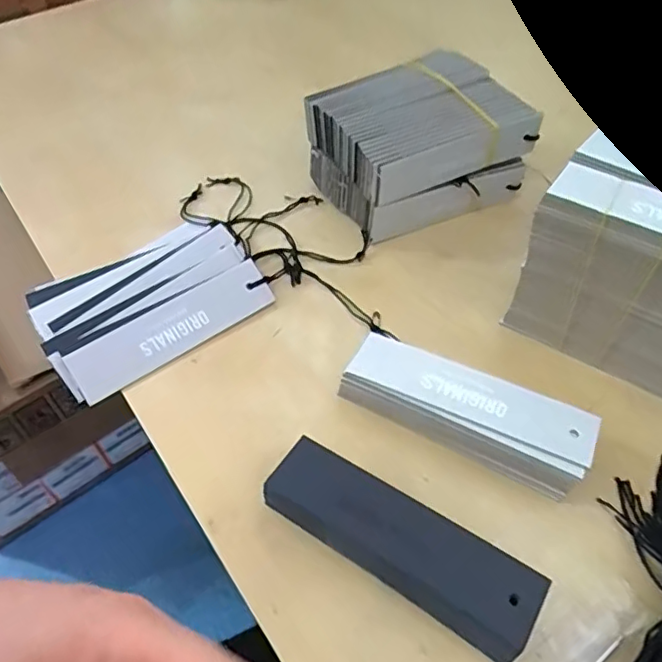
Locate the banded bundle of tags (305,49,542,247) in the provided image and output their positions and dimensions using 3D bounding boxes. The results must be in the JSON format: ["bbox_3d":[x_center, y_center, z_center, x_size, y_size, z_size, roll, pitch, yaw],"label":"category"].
[{"bbox_3d":[0.065,-0.133,0.419,0.130,0.073,0.106,-26,54,-19],"label":"banded bundle of tags"}]

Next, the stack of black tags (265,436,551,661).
[{"bbox_3d":[0.030,0.095,0.262,0.126,0.022,0.036,26,55,21],"label":"stack of black tags"}]

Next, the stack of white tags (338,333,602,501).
[{"bbox_3d":[0.071,0.040,0.305,0.125,0.019,0.041,23,54,19],"label":"stack of white tags"}]

